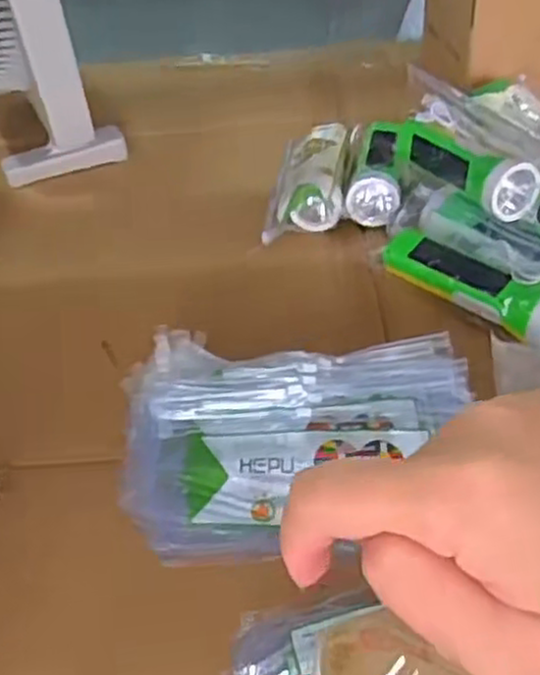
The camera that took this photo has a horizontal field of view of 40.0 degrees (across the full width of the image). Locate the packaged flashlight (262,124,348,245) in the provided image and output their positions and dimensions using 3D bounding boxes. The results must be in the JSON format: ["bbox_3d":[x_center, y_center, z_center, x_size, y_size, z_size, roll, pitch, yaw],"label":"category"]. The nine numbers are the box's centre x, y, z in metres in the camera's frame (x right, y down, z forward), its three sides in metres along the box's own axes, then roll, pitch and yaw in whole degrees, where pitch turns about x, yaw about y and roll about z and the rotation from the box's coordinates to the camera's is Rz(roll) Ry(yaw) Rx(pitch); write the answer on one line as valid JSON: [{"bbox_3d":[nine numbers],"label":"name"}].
[{"bbox_3d":[0.043,-0.178,0.796,0.080,0.043,0.206,3,45,9],"label":"packaged flashlight"}]

